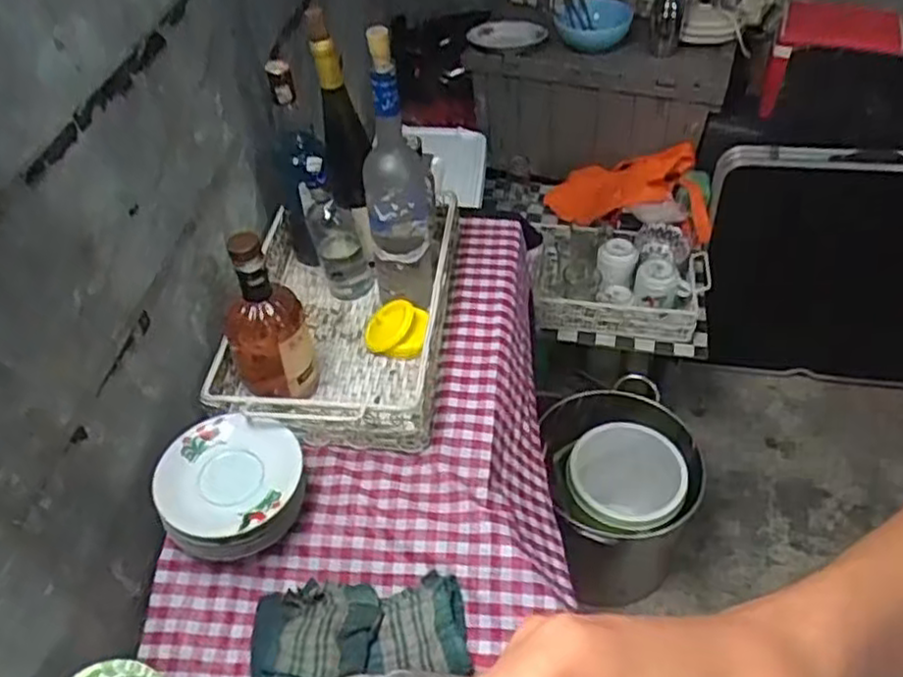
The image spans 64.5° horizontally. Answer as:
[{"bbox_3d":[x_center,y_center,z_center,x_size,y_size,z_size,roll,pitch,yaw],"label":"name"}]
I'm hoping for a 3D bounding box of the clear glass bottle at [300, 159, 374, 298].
[{"bbox_3d":[-0.154,-0.149,0.954,0.068,0.225,0.066,-15,47,-11],"label":"clear glass bottle"}]

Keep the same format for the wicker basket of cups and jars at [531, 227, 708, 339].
[{"bbox_3d":[0.348,-0.139,1.477,0.362,0.117,0.257,1,46,5],"label":"wicker basket of cups and jars"}]

